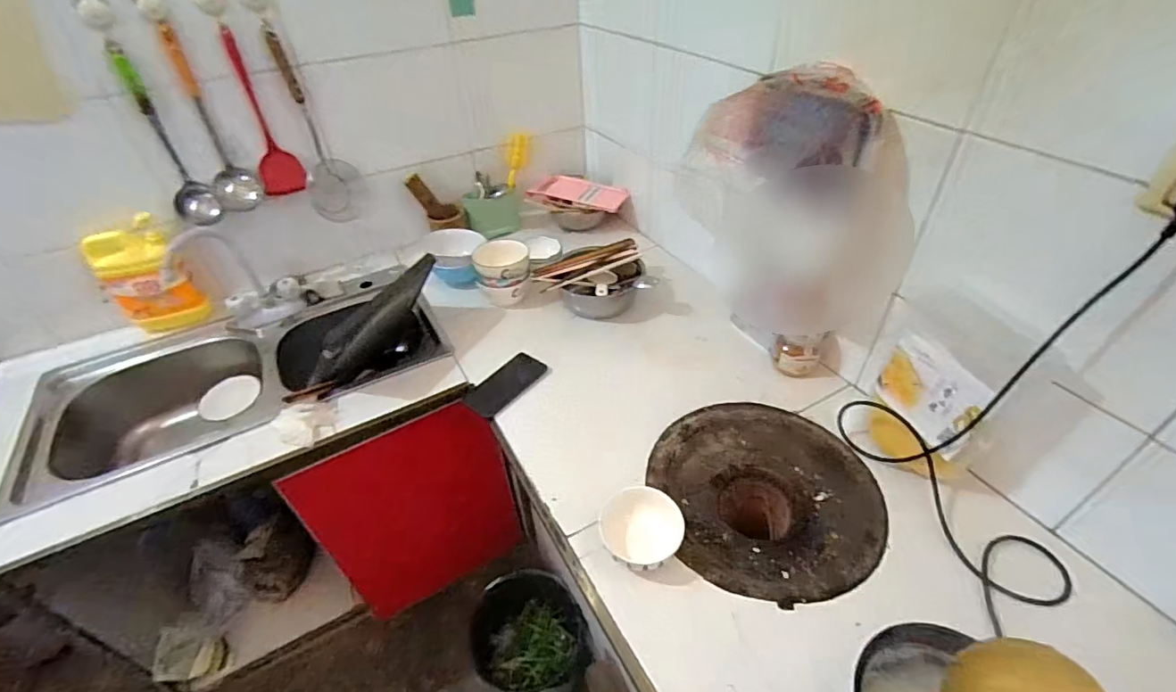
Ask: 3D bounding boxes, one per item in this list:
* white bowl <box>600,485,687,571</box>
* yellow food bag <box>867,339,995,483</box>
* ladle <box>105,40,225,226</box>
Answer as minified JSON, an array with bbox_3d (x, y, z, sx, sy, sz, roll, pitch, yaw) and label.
[{"bbox_3d":[0.074,0.258,0.725,0.113,0.051,0.121,0,41,5],"label":"white bowl"},{"bbox_3d":[0.491,0.091,0.770,0.079,0.156,0.169,-7,41,-3],"label":"yellow food bag"},{"bbox_3d":[-0.823,-0.391,1.005,0.043,0.325,0.074,29,51,33],"label":"ladle"}]

